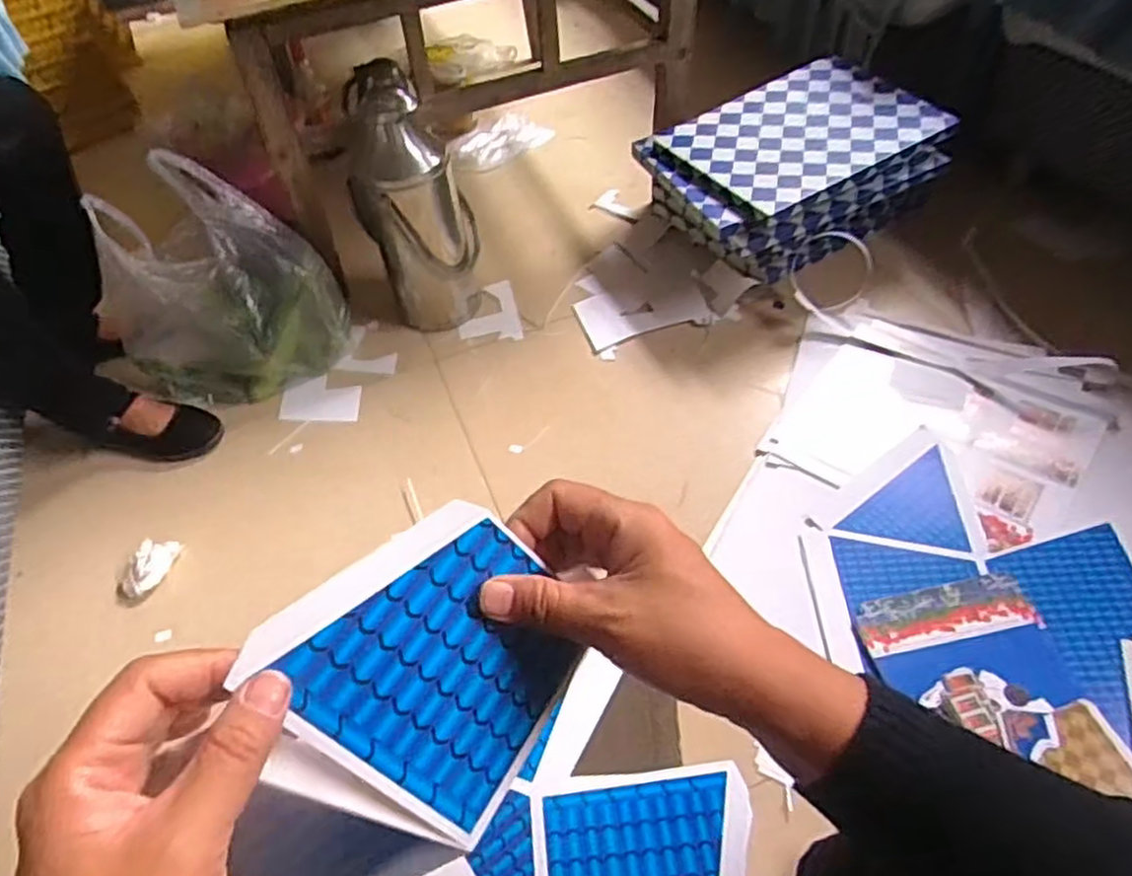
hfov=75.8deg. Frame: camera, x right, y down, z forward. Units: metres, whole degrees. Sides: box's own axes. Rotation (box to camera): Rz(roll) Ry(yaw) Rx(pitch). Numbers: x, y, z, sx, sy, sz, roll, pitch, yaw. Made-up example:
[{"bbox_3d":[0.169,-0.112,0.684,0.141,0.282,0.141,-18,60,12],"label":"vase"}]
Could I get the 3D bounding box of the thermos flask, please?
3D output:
[{"bbox_3d":[-0.243,-0.366,1.184,0.180,0.404,0.124,-20,51,-7],"label":"thermos flask"}]

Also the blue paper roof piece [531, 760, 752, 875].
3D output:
[{"bbox_3d":[0.049,0.266,0.443,0.133,0.005,0.117,-8,50,1],"label":"blue paper roof piece"}]

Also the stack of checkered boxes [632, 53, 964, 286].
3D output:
[{"bbox_3d":[0.391,-0.474,1.306,0.474,0.172,0.345,-29,53,-14],"label":"stack of checkered boxes"}]

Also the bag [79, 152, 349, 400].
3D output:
[{"bbox_3d":[-0.568,-0.240,1.187,0.332,0.314,0.274,-36,55,-19],"label":"bag"}]

